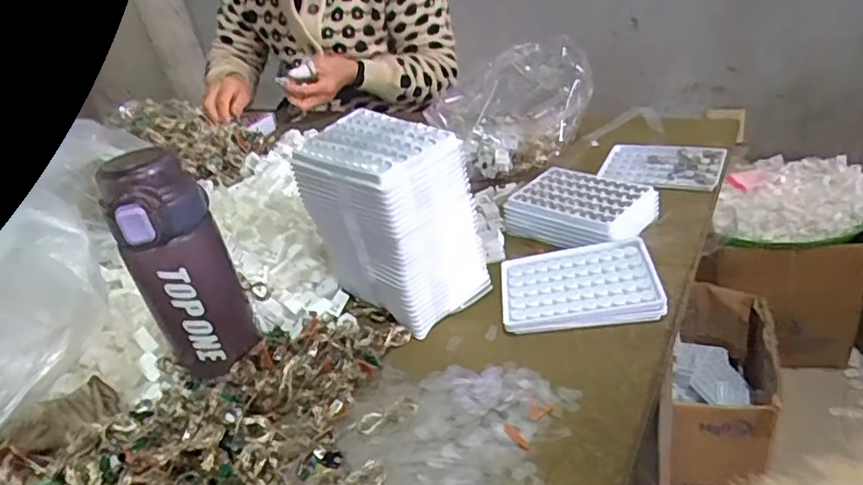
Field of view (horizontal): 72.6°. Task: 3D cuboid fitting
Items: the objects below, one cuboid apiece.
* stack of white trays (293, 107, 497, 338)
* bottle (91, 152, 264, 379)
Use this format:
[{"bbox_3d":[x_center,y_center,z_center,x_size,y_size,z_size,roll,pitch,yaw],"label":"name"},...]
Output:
[{"bbox_3d":[-0.034,-0.027,0.523,0.134,0.141,0.096,24,45,40],"label":"stack of white trays"},{"bbox_3d":[-0.193,0.015,0.456,0.070,0.165,0.064,-23,35,-21],"label":"bottle"}]

